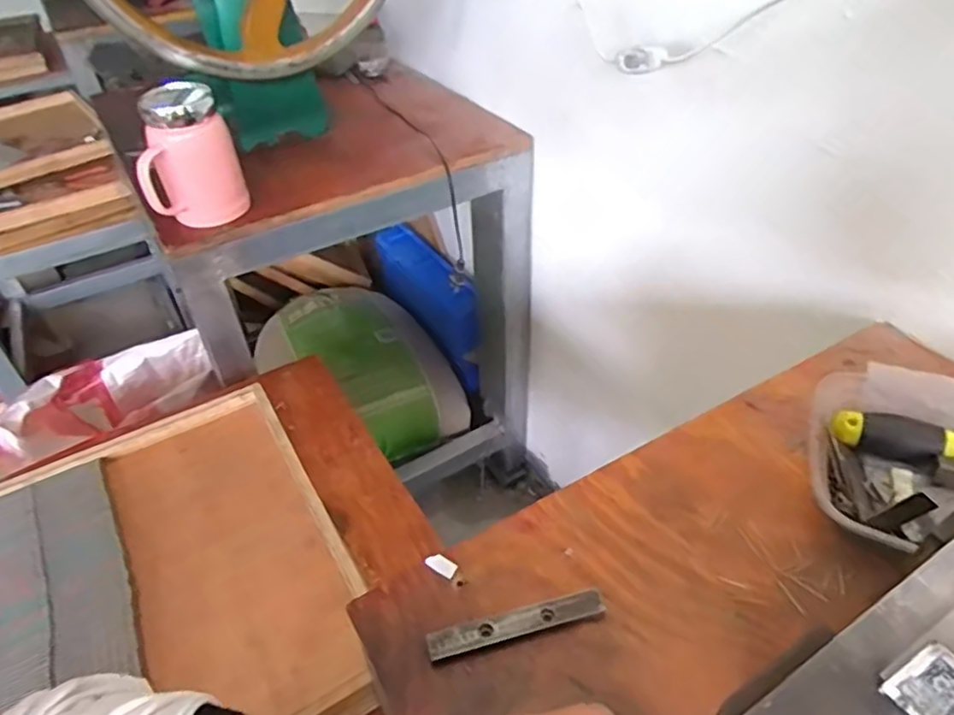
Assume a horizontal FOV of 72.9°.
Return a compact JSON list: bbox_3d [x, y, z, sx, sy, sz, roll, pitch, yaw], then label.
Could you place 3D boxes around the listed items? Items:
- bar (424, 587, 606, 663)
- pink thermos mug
[{"bbox_3d":[0.022,0.152,0.367,0.100,0.011,0.016,-13,42,-10],"label":"bar"},{"bbox_3d":[-0.334,-0.229,0.731,0.106,0.128,0.088,-24,46,-22],"label":"pink thermos mug"}]

